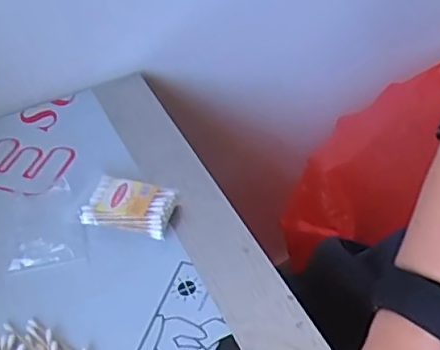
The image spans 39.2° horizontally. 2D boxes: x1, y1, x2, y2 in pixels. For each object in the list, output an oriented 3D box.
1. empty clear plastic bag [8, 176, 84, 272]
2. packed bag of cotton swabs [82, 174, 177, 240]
[{"bbox_3d":[-0.149,0.039,0.530,0.060,0.013,0.087,-9,43,-4],"label":"empty clear plastic bag"},{"bbox_3d":[-0.076,0.028,0.526,0.075,0.023,0.048,10,45,16],"label":"packed bag of cotton swabs"}]

